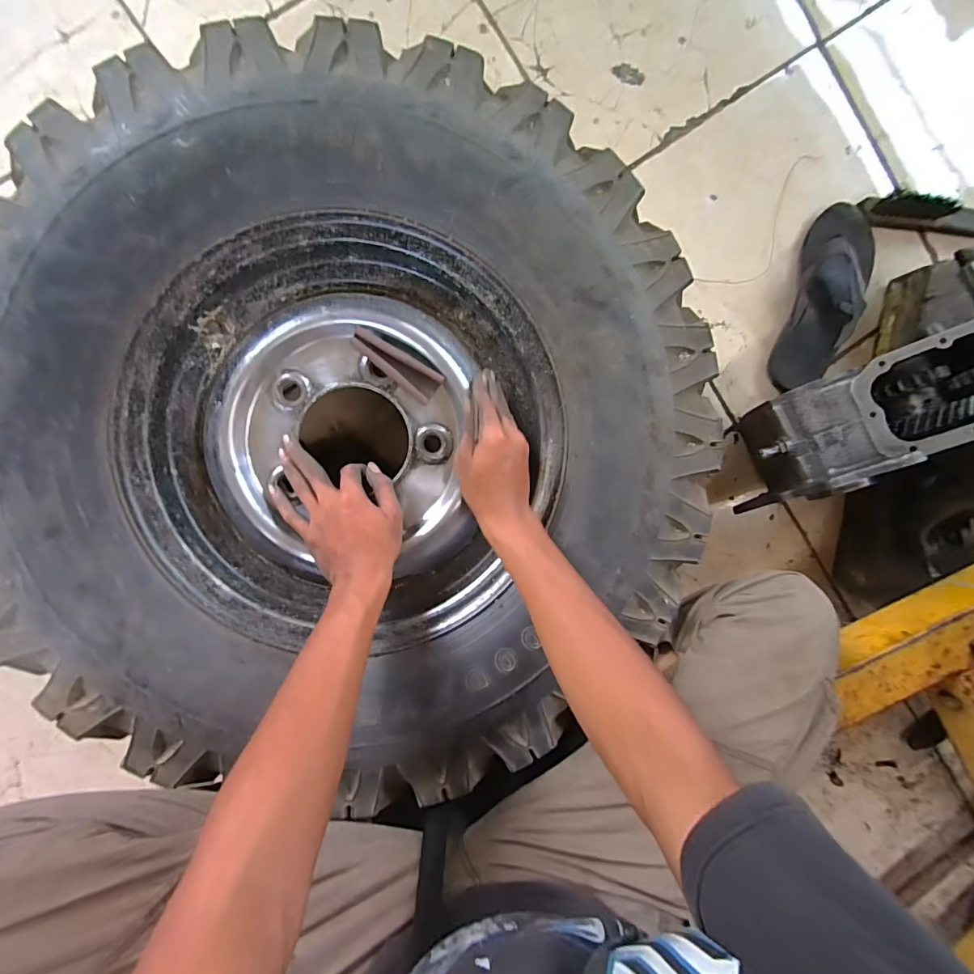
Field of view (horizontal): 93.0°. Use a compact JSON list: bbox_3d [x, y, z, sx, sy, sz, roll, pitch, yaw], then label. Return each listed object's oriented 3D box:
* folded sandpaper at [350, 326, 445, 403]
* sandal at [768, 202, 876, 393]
[{"bbox_3d":[-0.097,-0.132,0.495,0.101,0.015,0.034,35,90,-7],"label":"folded sandpaper"},{"bbox_3d":[0.511,-0.284,0.688,0.113,0.055,0.262,19,92,-6],"label":"sandal"}]

